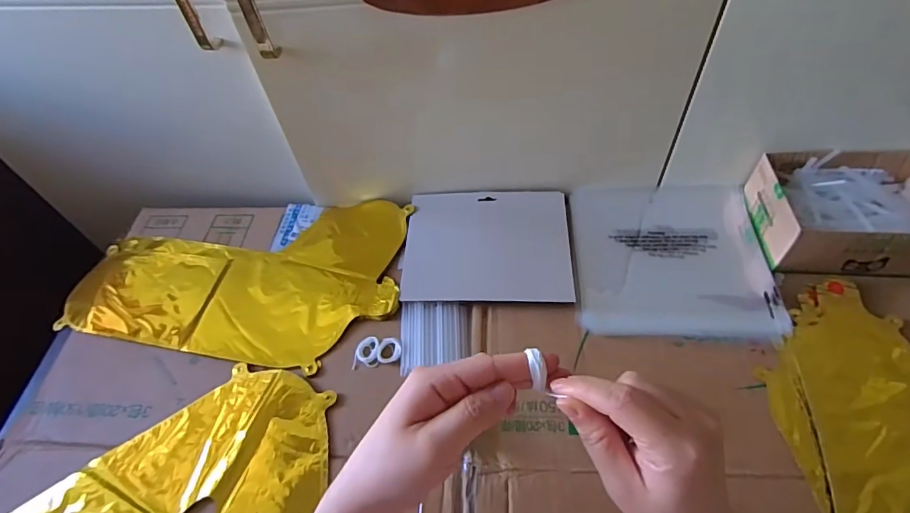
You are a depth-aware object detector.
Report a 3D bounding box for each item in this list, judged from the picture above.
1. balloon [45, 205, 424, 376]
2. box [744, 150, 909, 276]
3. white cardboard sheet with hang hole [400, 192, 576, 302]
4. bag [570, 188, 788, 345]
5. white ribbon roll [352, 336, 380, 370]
[{"bbox_3d":[-0.265,0.021,0.606,0.398,0.016,0.224,1,56,6],"label":"balloon"},{"bbox_3d":[0.445,-0.054,0.552,0.189,0.061,0.142,2,56,6],"label":"box"},{"bbox_3d":[0.039,-0.016,0.592,0.192,0.008,0.158,0,55,5],"label":"white cardboard sheet with hang hole"},{"bbox_3d":[0.249,-0.005,0.582,0.215,0.017,0.220,1,56,5],"label":"bag"},{"bbox_3d":[-0.094,0.102,0.524,0.027,0.006,0.033,-3,55,3],"label":"white ribbon roll"}]

